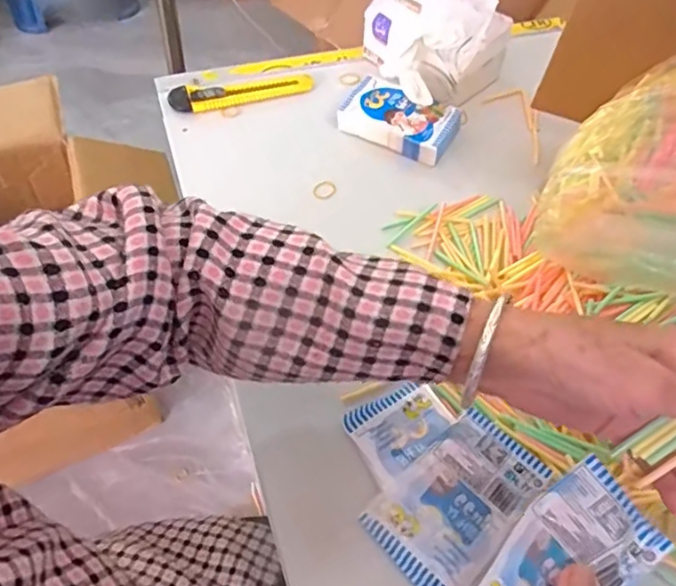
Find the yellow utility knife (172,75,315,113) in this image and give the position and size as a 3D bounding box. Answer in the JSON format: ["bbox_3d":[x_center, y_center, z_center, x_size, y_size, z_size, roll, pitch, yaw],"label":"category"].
[{"bbox_3d":[-0.099,-0.211,0.618,0.149,0.015,0.032,-13,56,-12],"label":"yellow utility knife"}]

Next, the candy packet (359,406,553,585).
[{"bbox_3d":[0.076,0.130,0.375,0.108,0.018,0.068,-37,64,-26],"label":"candy packet"}]

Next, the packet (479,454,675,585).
[{"bbox_3d":[0.109,0.134,0.291,0.097,0.030,0.053,-41,65,-8],"label":"packet"}]

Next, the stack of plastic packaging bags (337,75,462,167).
[{"bbox_3d":[0.061,-0.172,0.588,0.111,0.029,0.072,19,56,10],"label":"stack of plastic packaging bags"}]

